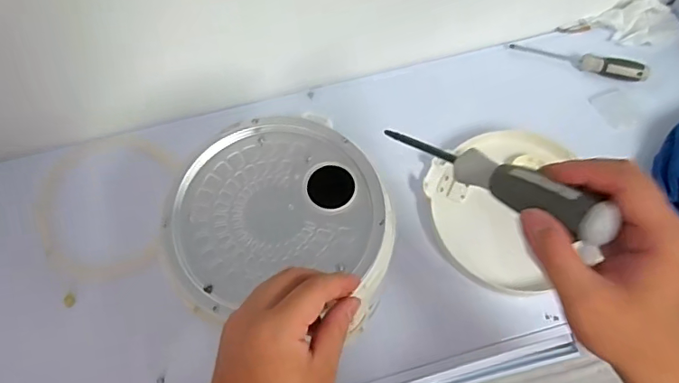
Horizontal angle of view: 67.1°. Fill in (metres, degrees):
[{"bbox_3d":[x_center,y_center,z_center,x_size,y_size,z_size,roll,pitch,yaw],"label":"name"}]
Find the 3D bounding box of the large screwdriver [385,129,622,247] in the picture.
[{"bbox_3d":[0.103,-0.013,0.361,0.022,0.026,0.185,-38,37,-15],"label":"large screwdriver"}]

